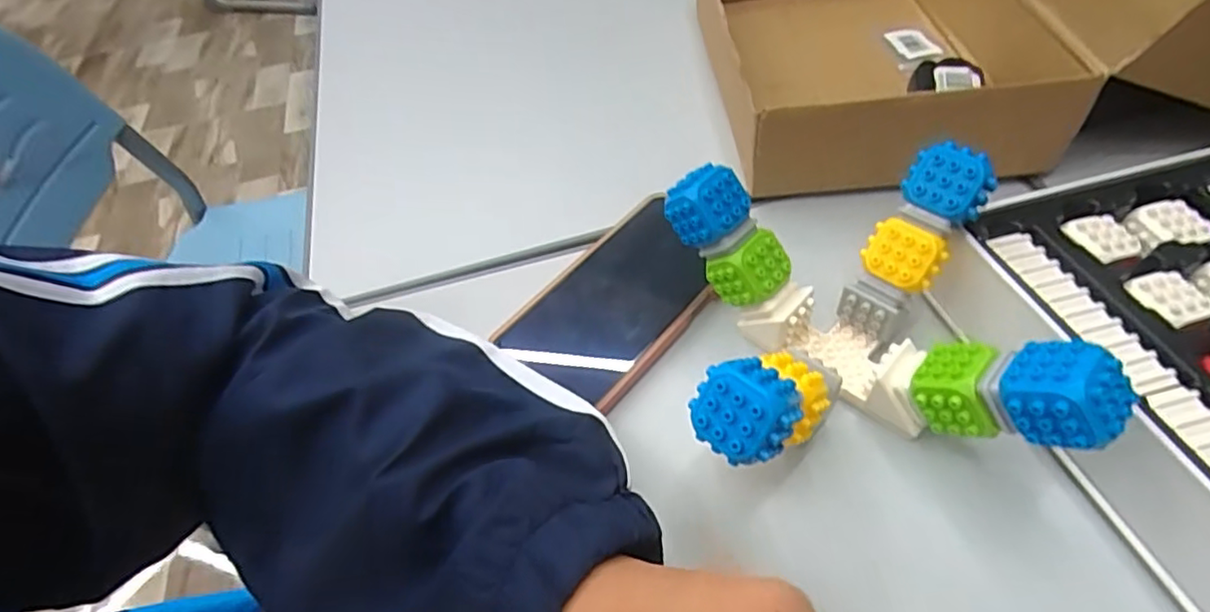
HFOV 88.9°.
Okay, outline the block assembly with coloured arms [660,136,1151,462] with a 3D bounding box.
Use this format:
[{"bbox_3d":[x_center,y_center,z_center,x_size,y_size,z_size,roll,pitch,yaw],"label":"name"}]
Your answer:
[{"bbox_3d":[0.114,0.011,0.295,0.155,0.089,0.147,-1,51,1],"label":"block assembly with coloured arms"}]

